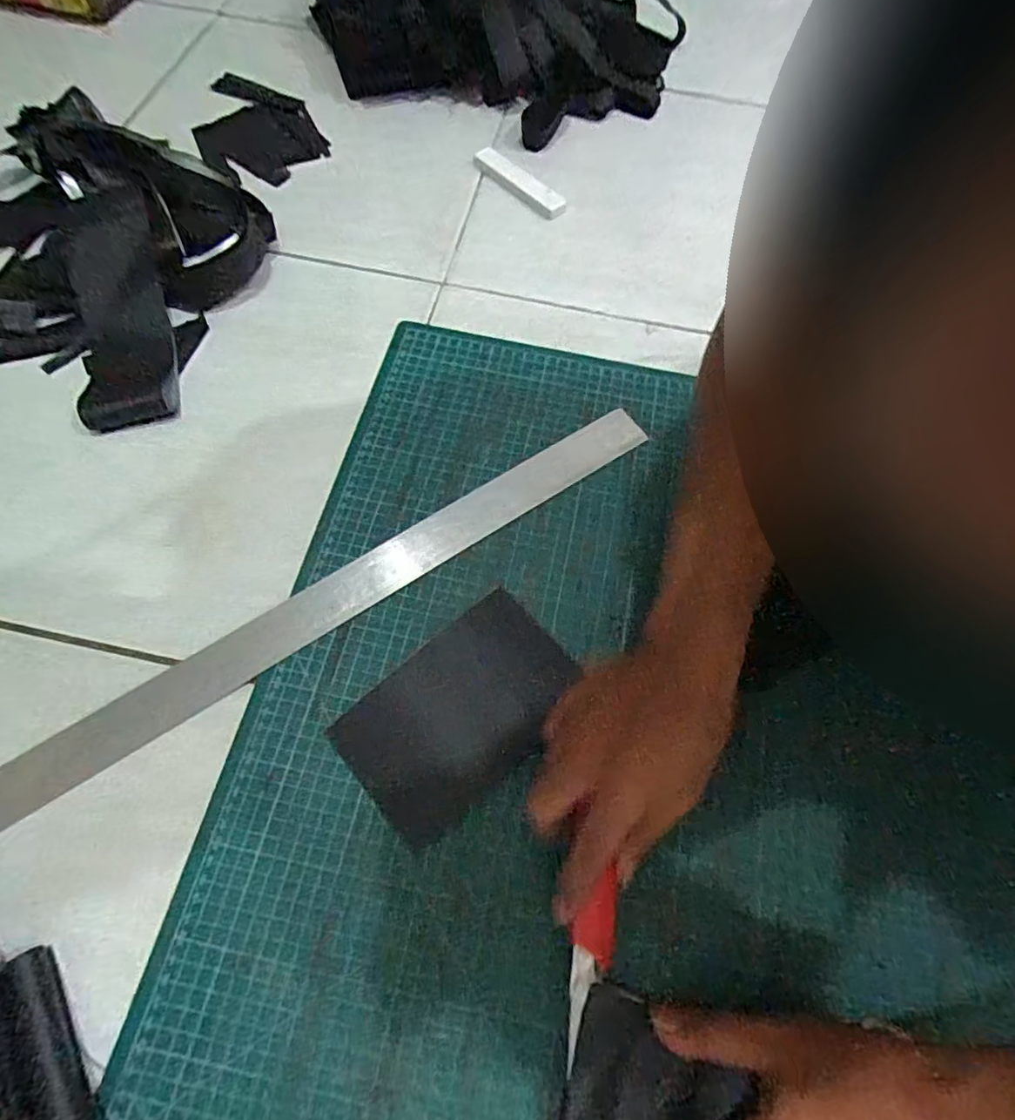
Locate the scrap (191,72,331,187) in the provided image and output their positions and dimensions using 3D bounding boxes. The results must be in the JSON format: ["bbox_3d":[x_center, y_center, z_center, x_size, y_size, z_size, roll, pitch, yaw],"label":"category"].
[{"bbox_3d":[-0.278,-0.470,0.623,0.126,0.021,0.188,-29,71,-20],"label":"scrap"}]

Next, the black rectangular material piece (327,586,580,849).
[{"bbox_3d":[-0.030,0.101,0.396,0.155,0.007,0.099,-39,74,-18],"label":"black rectangular material piece"}]

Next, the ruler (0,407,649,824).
[{"bbox_3d":[-0.117,0.024,0.421,0.536,0.004,0.038,-32,72,-15],"label":"ruler"}]

